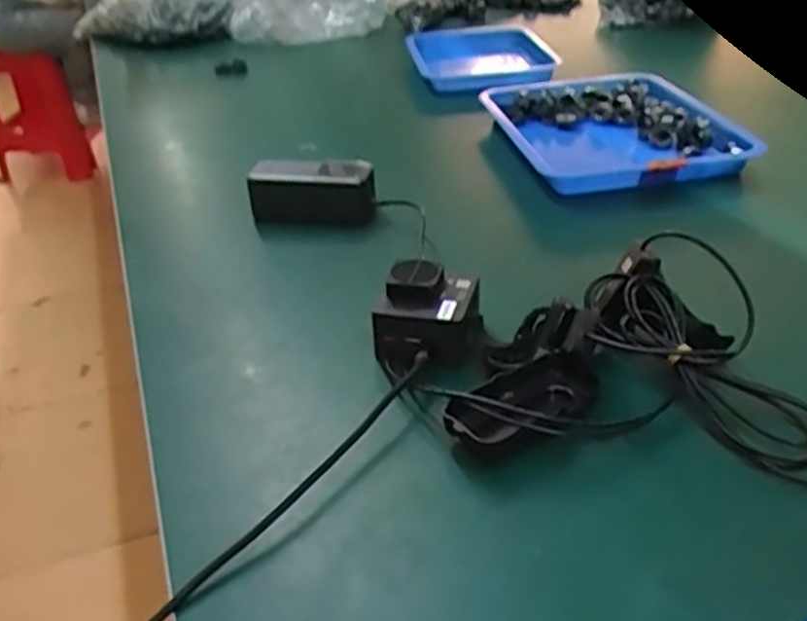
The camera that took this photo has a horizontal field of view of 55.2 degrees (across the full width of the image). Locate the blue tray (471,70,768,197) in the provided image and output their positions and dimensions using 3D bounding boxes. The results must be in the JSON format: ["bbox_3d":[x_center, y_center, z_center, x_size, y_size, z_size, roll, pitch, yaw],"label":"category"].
[{"bbox_3d":[0.258,-0.221,0.974,0.271,0.057,0.301,-10,33,-9],"label":"blue tray"}]

